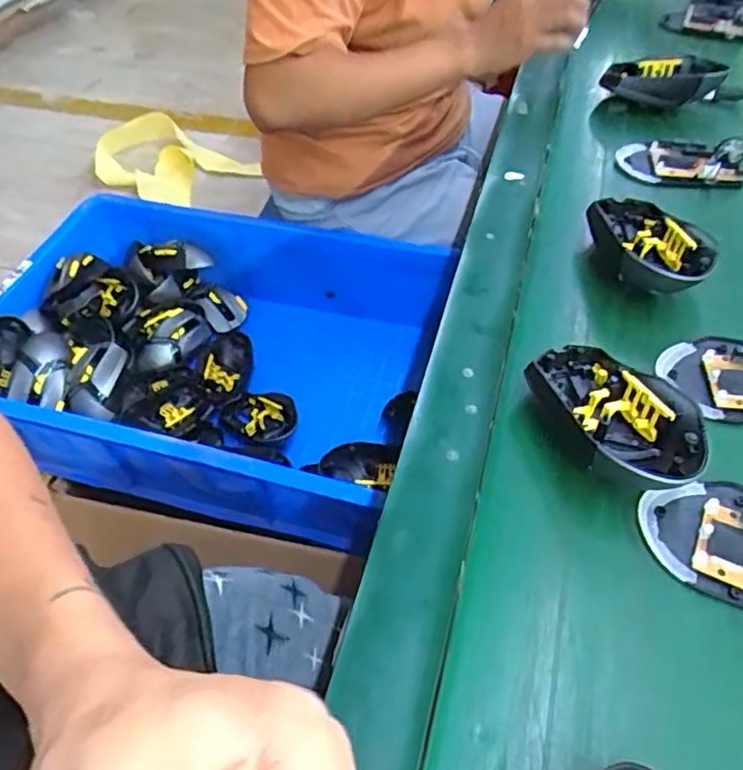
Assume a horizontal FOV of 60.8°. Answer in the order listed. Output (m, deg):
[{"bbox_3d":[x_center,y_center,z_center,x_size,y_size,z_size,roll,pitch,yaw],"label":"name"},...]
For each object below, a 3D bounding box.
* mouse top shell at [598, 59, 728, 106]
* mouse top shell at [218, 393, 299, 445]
[{"bbox_3d":[0.292,-0.304,0.642,0.109,0.048,0.051,14,53,13],"label":"mouse top shell"},{"bbox_3d":[-0.143,0.044,0.814,0.102,0.032,0.071,15,53,14],"label":"mouse top shell"}]

